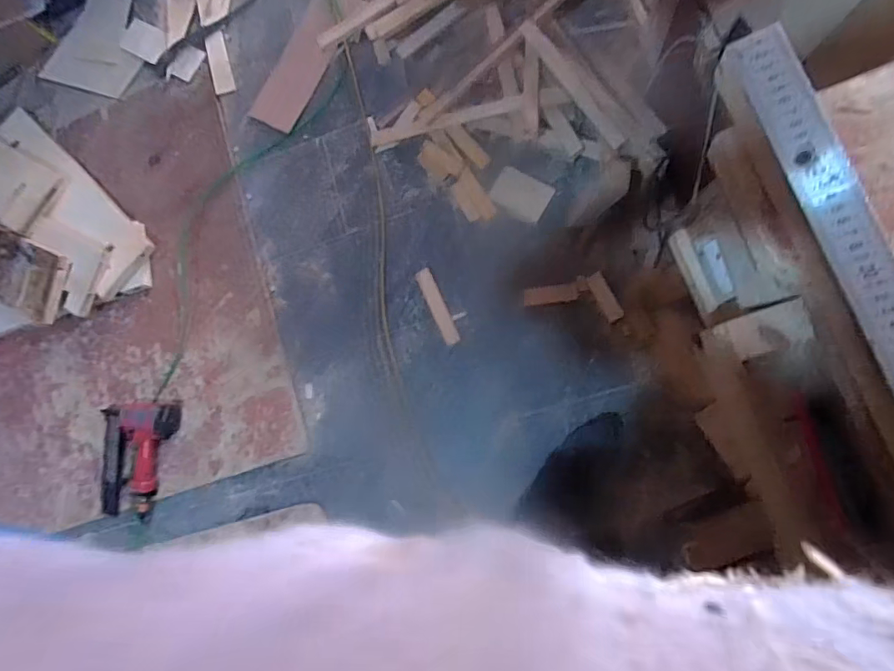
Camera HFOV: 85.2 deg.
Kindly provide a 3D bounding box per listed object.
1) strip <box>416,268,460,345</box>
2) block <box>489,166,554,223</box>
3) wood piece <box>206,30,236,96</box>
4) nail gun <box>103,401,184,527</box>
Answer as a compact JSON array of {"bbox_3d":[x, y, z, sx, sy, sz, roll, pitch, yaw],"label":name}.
[{"bbox_3d":[-0.024,-0.076,1.282,0.042,0.007,0.209,-26,83,6],"label":"strip"},{"bbox_3d":[0.191,-0.362,1.255,0.146,0.019,0.104,30,91,9],"label":"block"},{"bbox_3d":[-0.682,-0.811,1.453,0.063,0.014,0.185,-16,84,7],"label":"wood piece"},{"bbox_3d":[-0.876,0.349,1.347,0.244,0.084,0.321,1,86,8],"label":"nail gun"}]

